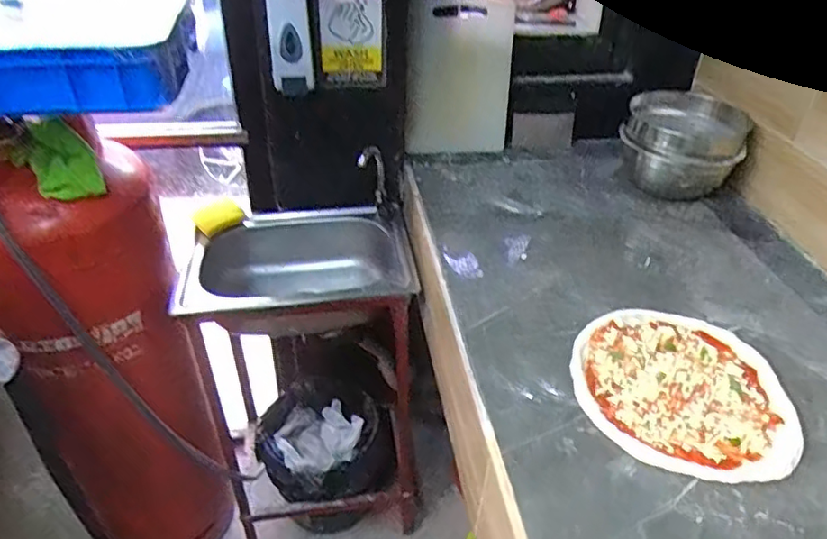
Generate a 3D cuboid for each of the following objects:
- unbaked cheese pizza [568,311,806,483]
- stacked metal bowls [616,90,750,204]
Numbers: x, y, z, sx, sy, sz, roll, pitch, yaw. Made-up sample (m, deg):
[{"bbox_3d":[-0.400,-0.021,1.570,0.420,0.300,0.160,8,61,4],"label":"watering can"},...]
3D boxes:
[{"bbox_3d":[0.382,0.163,0.876,0.287,0.010,0.308,1,37,-1],"label":"unbaked cheese pizza"},{"bbox_3d":[0.582,-0.264,1.335,0.241,0.167,0.241,1,37,-1],"label":"stacked metal bowls"}]

